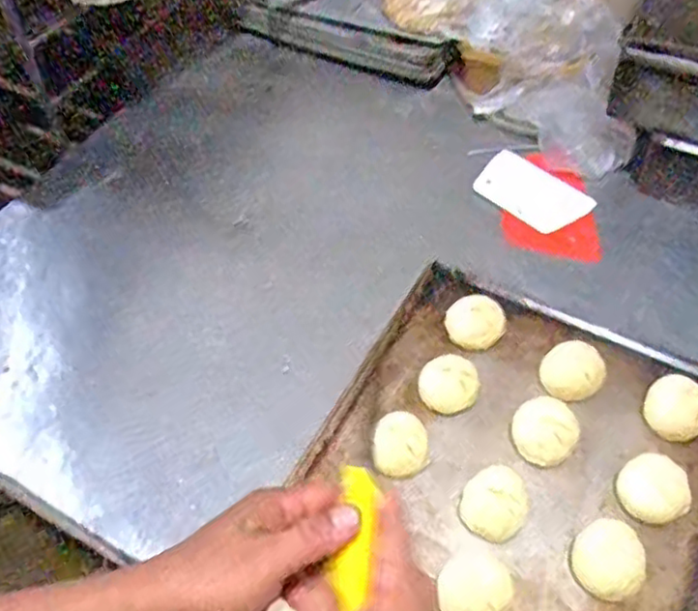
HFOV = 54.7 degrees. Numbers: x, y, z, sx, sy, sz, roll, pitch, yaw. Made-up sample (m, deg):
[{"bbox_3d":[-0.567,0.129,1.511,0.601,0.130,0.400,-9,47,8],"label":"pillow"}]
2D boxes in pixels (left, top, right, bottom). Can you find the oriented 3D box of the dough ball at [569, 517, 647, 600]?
[{"bbox_3d":[0.198,0.197,0.519,0.049,0.036,0.051,-1,54,1],"label":"dough ball"}]

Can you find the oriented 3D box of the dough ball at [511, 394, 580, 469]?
[{"bbox_3d":[0.171,0.107,0.582,0.056,0.045,0.052,-1,54,1],"label":"dough ball"}]

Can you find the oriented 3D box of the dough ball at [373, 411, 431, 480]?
[{"bbox_3d":[0.046,0.123,0.577,0.049,0.046,0.055,2,54,4],"label":"dough ball"}]

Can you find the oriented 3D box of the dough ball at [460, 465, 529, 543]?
[{"bbox_3d":[0.117,0.162,0.546,0.049,0.045,0.051,-1,54,1],"label":"dough ball"}]

